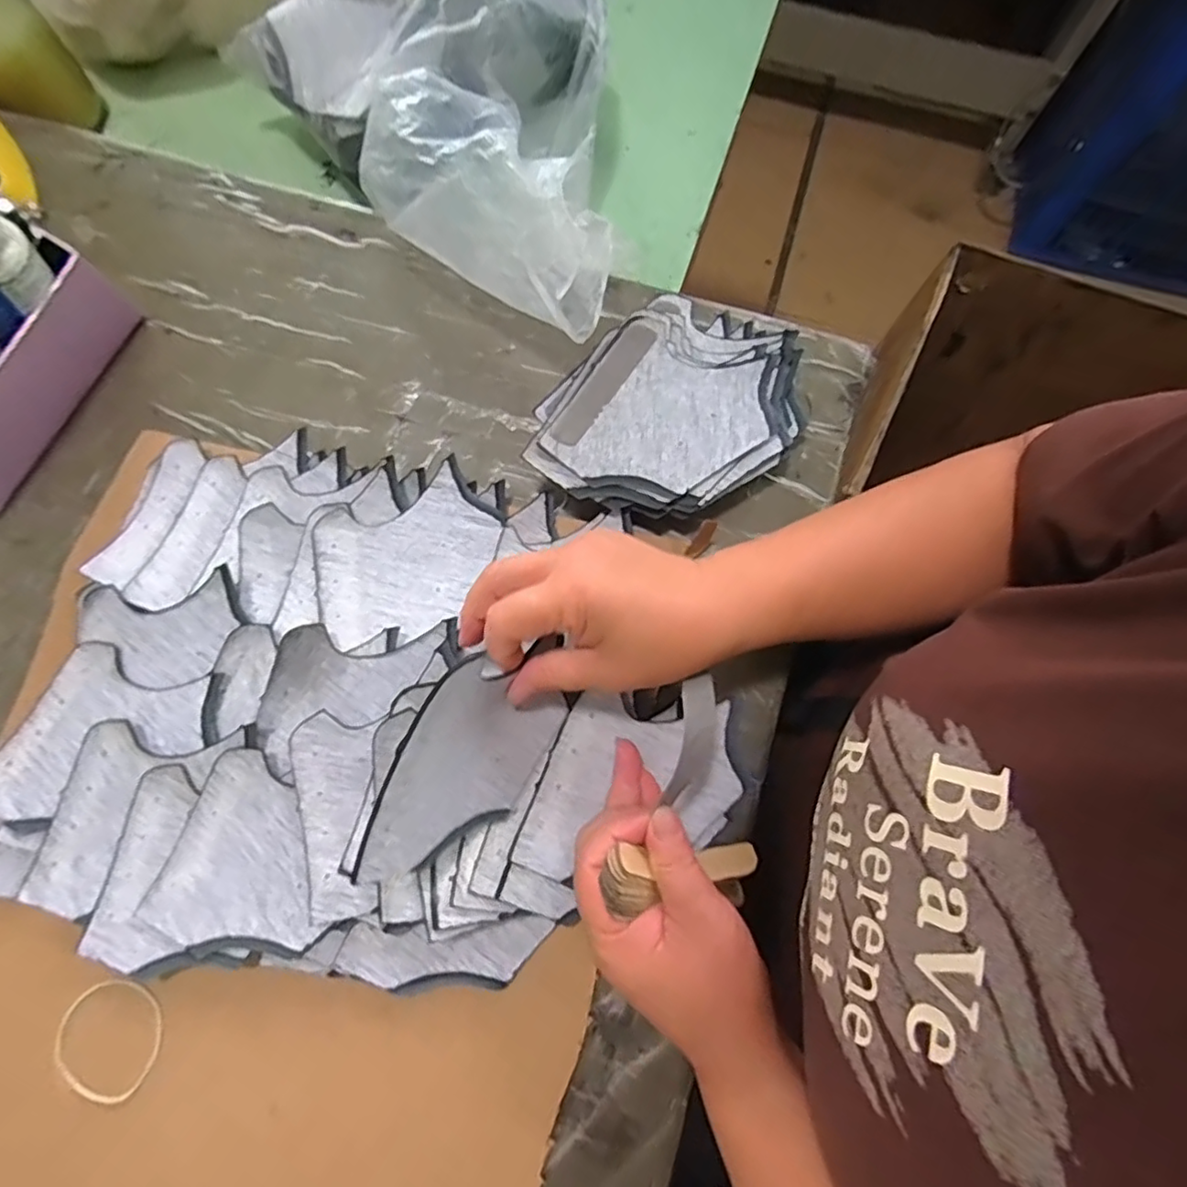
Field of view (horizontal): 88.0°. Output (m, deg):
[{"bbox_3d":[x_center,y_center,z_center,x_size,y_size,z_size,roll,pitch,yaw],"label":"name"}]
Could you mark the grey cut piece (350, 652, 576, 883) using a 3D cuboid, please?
[{"bbox_3d":[-0.061,0.086,0.297,0.009,0.096,0.100,20,77,34],"label":"grey cut piece"}]

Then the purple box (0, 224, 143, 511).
[{"bbox_3d":[-0.366,-0.135,0.386,0.045,0.062,0.168,27,78,6],"label":"purple box"}]

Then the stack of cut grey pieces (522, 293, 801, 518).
[{"bbox_3d":[0.054,-0.112,0.384,0.121,0.050,0.169,40,80,8],"label":"stack of cut grey pieces"}]

